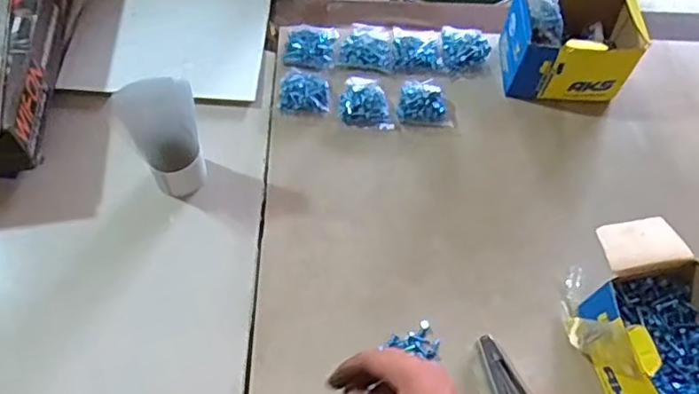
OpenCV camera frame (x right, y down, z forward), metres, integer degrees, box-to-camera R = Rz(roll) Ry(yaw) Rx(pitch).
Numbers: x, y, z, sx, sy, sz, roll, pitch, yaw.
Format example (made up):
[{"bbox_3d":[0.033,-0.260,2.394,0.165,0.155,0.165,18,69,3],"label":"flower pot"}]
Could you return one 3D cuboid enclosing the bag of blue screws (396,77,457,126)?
[{"bbox_3d":[0.097,-0.116,0.776,0.071,0.025,0.061,7,63,1],"label":"bag of blue screws"}]

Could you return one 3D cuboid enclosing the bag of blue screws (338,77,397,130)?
[{"bbox_3d":[0.021,-0.117,0.775,0.066,0.024,0.068,3,63,-1],"label":"bag of blue screws"}]

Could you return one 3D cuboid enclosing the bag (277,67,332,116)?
[{"bbox_3d":[-0.059,-0.133,0.785,0.065,0.013,0.069,-4,63,-4],"label":"bag"}]

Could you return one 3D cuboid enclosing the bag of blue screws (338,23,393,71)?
[{"bbox_3d":[0.024,-0.200,0.820,0.069,0.023,0.070,8,63,2],"label":"bag of blue screws"}]

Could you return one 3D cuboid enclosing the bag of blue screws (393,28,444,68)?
[{"bbox_3d":[0.090,-0.199,0.822,0.059,0.021,0.071,-3,63,-4],"label":"bag of blue screws"}]

